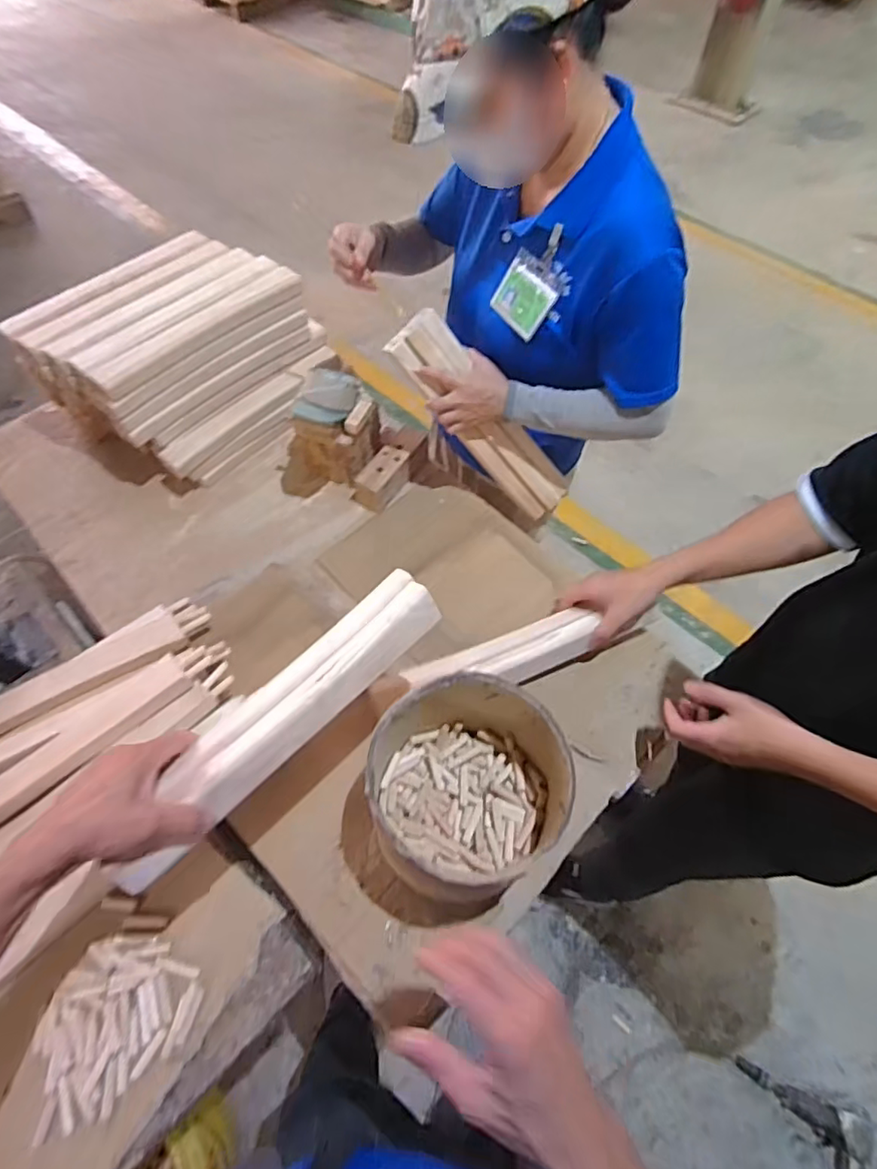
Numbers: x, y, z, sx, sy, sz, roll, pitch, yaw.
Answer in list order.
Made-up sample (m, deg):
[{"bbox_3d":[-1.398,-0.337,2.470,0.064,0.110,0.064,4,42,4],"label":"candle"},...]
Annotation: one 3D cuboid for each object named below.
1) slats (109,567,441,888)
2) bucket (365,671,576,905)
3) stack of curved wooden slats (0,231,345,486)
[{"bbox_3d":[-0.147,0.119,0.548,0.075,0.038,0.362,39,67,18],"label":"slats"},{"bbox_3d":[0.022,0.229,0.656,0.196,0.184,0.206,1,60,-2],"label":"bucket"},{"bbox_3d":[-0.426,-0.382,0.992,0.296,0.223,0.390,36,65,17],"label":"stack of curved wooden slats"}]

